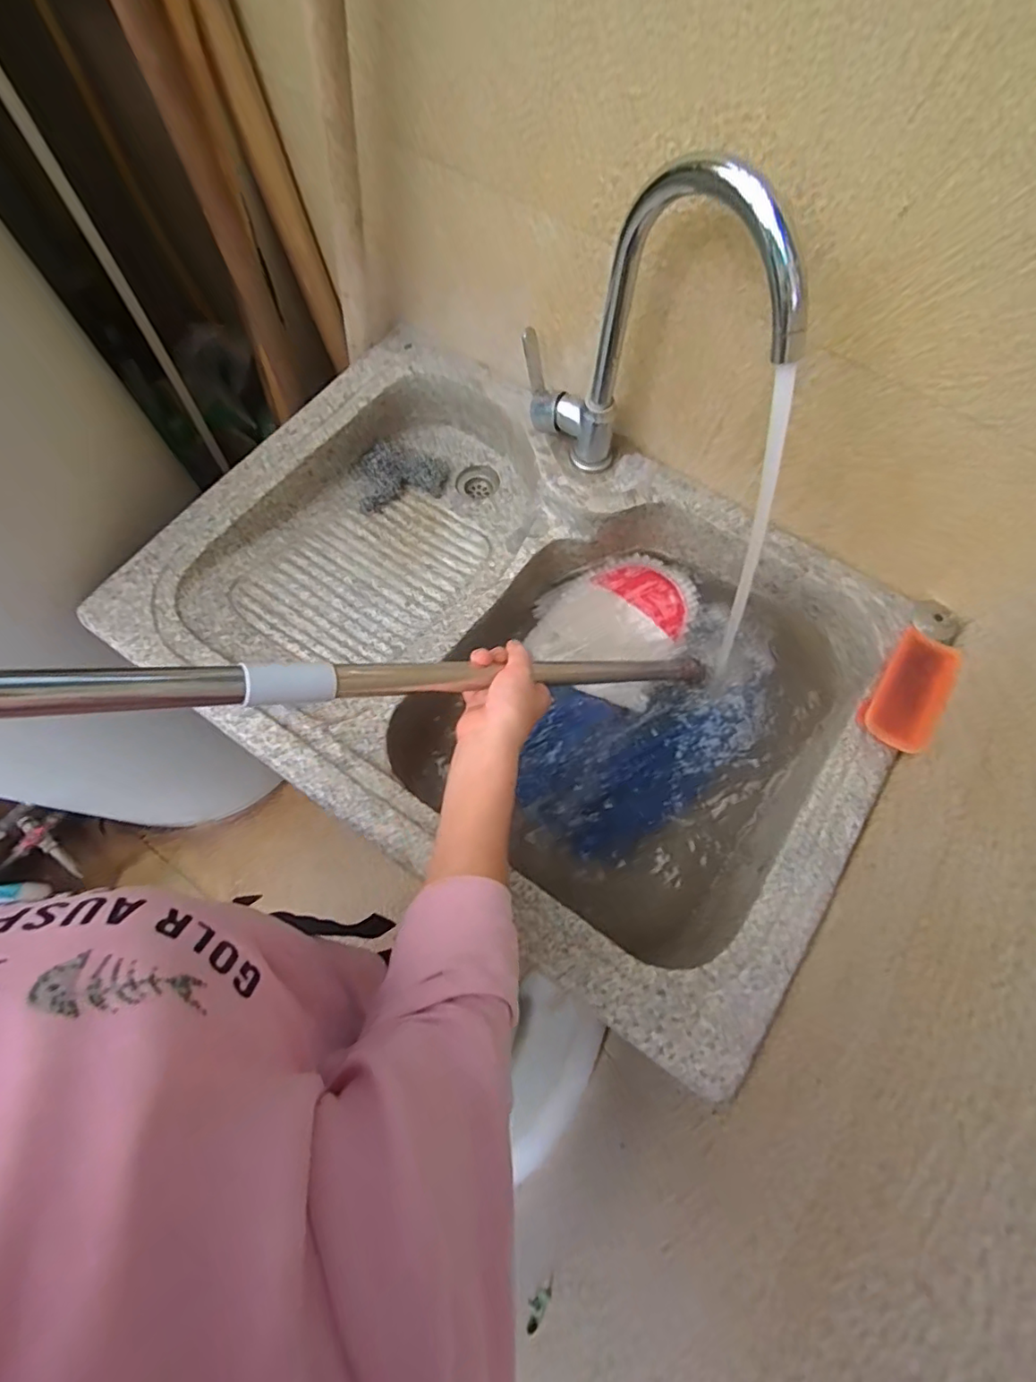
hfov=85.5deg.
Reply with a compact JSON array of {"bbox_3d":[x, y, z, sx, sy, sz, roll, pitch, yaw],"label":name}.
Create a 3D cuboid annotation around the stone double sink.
[{"bbox_3d":[0.011,-0.047,0.671,0.770,0.174,0.540,35,73,10],"label":"stone double sink"}]

